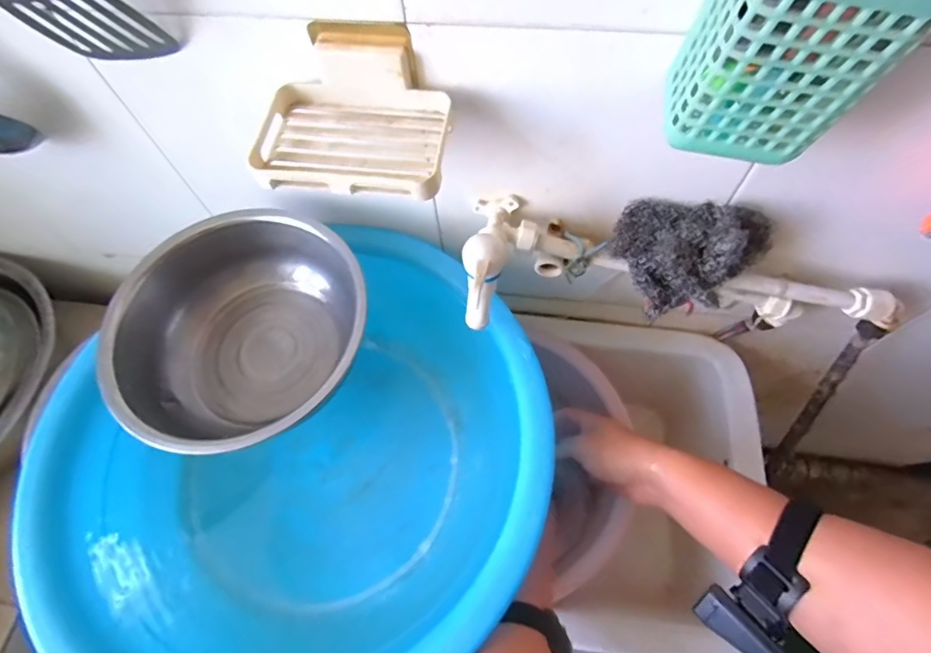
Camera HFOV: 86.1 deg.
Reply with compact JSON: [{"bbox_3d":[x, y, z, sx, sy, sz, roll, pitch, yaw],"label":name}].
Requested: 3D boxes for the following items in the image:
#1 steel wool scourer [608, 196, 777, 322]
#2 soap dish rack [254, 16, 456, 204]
[{"bbox_3d":[0.189,-0.074,0.409,0.116,0.059,0.097,-24,66,-9],"label":"steel wool scourer"},{"bbox_3d":[-0.077,-0.141,0.328,0.128,0.055,0.096,6,65,6],"label":"soap dish rack"}]

